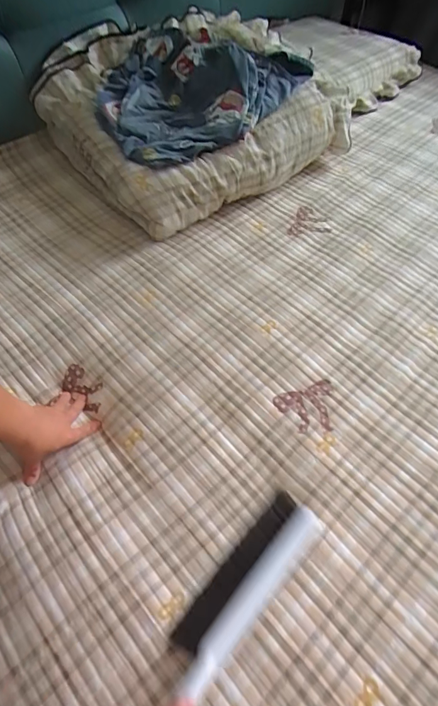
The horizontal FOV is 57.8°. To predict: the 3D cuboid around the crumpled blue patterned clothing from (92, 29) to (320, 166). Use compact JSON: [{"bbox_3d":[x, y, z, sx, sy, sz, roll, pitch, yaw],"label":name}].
[{"bbox_3d":[-0.084,-0.604,0.902,0.439,0.094,0.420,38,63,21],"label":"crumpled blue patterned clothing"}]

